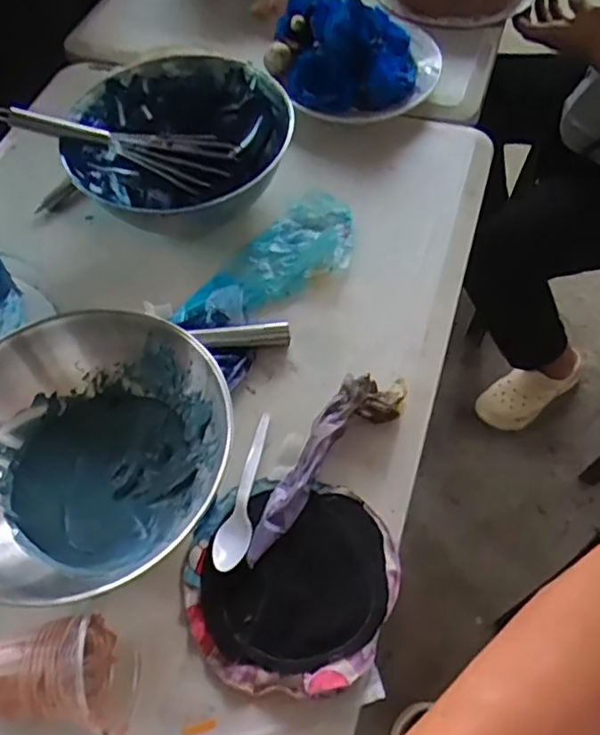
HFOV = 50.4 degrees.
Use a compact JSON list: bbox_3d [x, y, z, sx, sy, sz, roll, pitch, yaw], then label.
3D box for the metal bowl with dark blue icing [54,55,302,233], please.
[{"bbox_3d":[-0.135,-0.242,0.707,0.211,0.100,0.206,-2,57,2],"label":"metal bowl with dark blue icing"}]

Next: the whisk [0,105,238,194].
[{"bbox_3d":[-0.193,-0.243,0.684,0.241,0.042,0.065,10,57,-10],"label":"whisk"}]

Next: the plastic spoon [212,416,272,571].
[{"bbox_3d":[-0.047,0.100,0.540,0.027,0.020,0.145,6,58,7],"label":"plastic spoon"}]

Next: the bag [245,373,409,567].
[{"bbox_3d":[0.017,0.071,0.536,0.045,0.047,0.203,37,66,24],"label":"bag"}]

